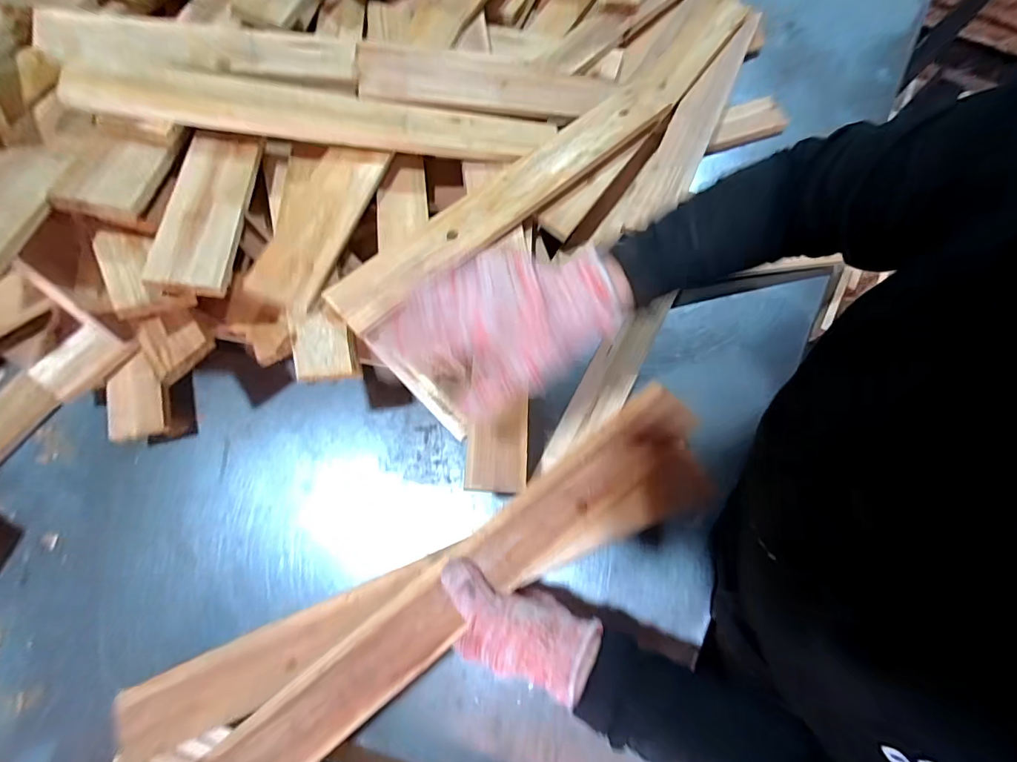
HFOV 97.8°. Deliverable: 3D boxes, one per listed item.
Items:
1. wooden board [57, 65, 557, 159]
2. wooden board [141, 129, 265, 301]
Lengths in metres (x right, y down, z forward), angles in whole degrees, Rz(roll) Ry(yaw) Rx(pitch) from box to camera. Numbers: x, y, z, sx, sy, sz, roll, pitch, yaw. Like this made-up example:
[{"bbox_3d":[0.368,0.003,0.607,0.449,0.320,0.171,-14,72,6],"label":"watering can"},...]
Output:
[{"bbox_3d":[-0.179,-0.288,0.489,0.472,0.023,0.065,-5,72,-20],"label":"wooden board"},{"bbox_3d":[-0.284,-0.169,0.421,0.059,0.019,0.190,6,61,-21],"label":"wooden board"}]

